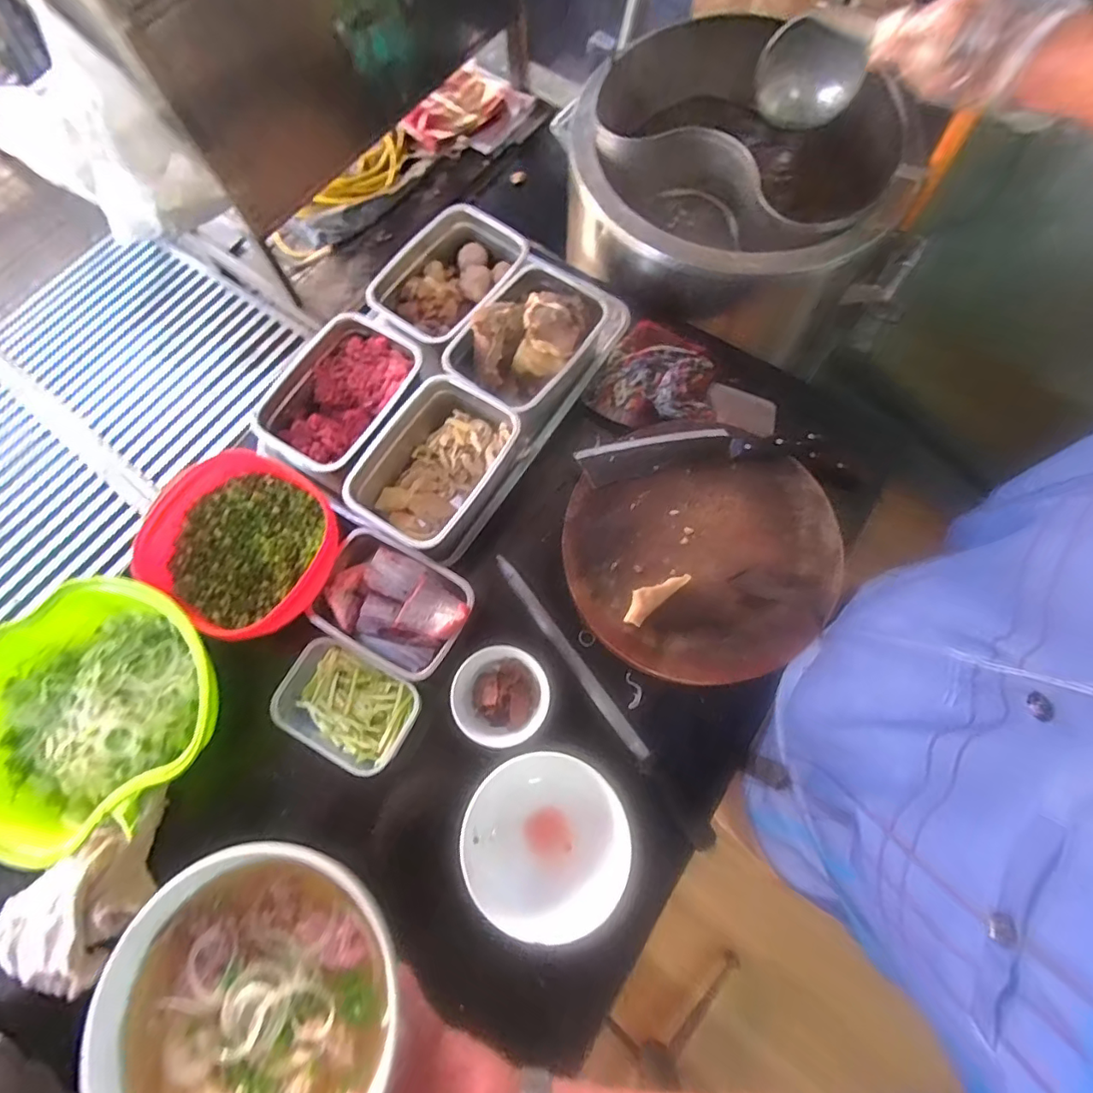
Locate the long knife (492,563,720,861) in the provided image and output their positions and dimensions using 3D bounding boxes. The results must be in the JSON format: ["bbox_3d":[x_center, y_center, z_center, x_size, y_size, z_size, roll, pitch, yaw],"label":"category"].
[{"bbox_3d":[0.062,0.173,0.643,0.024,0.012,0.400,-35,75,-9],"label":"long knife"}]

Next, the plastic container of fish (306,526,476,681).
[{"bbox_3d":[-0.183,0.069,0.653,0.184,0.056,0.132,27,75,9],"label":"plastic container of fish"}]

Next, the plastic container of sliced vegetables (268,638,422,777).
[{"bbox_3d":[-0.229,0.181,0.623,0.153,0.045,0.109,27,75,9],"label":"plastic container of sliced vegetables"}]

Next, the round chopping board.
[{"bbox_3d":[0.188,0.004,0.671,0.316,0.050,0.311,0,73,1],"label":"round chopping board"}]

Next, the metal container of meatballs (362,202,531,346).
[{"bbox_3d":[-0.139,-0.372,0.769,0.165,0.071,0.219,31,76,10],"label":"metal container of meatballs"}]

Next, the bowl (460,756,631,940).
[{"bbox_3d":[0.000,0.308,0.572,0.167,0.064,0.162,0,73,1],"label":"bowl"}]

